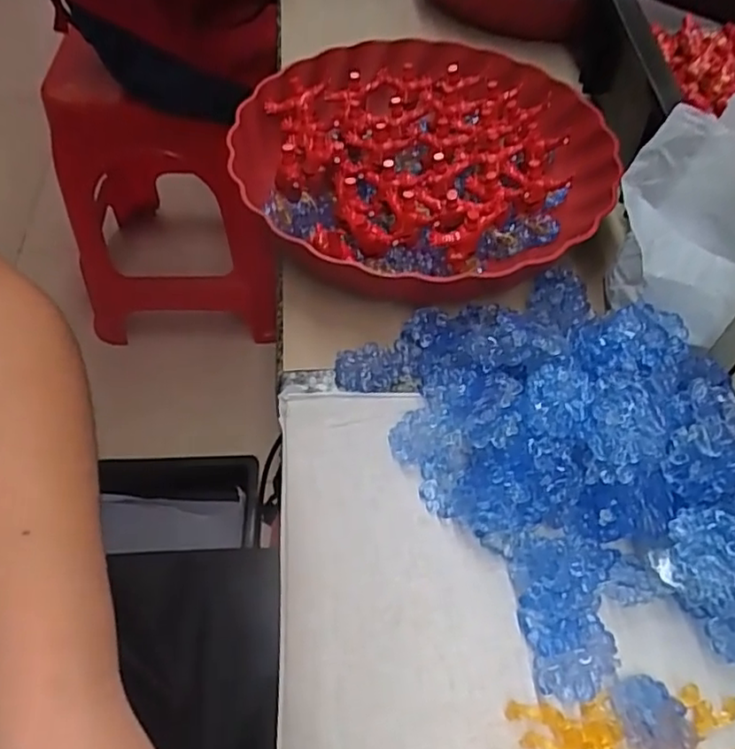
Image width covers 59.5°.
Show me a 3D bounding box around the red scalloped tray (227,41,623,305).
[{"bbox_3d":[0.036,-0.138,0.430,0.234,0.052,0.239,39,62,23],"label":"red scalloped tray"}]

